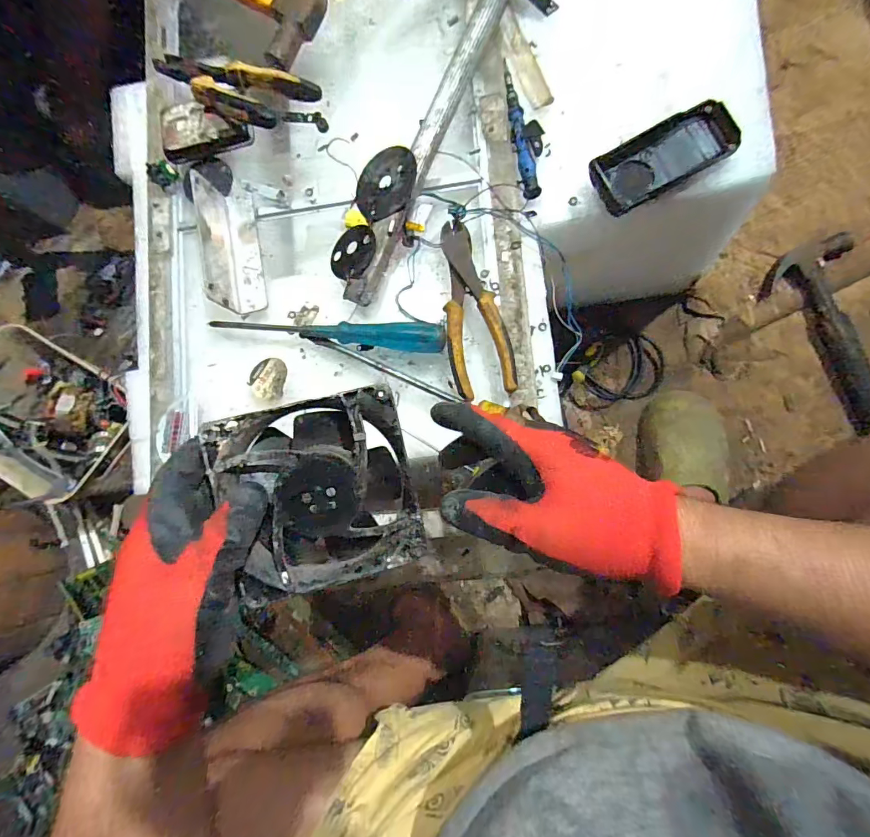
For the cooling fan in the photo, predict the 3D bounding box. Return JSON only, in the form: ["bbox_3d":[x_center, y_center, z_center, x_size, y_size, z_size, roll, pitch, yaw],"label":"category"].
[{"bbox_3d":[-0.074,0.046,0.284,0.116,0.031,0.117,-12,96,-9],"label":"cooling fan"}]

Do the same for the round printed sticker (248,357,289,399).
[{"bbox_3d":[-0.172,-0.042,0.442,0.038,0.004,0.042,9,87,10],"label":"round printed sticker"}]

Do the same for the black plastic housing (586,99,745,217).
[{"bbox_3d":[0.205,-0.237,0.396,0.116,0.031,0.055,-25,83,7],"label":"black plastic housing"}]

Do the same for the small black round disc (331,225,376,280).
[{"bbox_3d":[-0.083,-0.167,0.429,0.057,0.004,0.053,-8,74,27],"label":"small black round disc"}]

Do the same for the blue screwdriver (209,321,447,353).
[{"bbox_3d":[-0.108,-0.089,0.430,0.240,0.018,0.025,7,87,9],"label":"blue screwdriver"}]

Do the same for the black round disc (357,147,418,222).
[{"bbox_3d":[-0.050,-0.230,0.425,0.066,0.007,0.070,-3,84,30],"label":"black round disc"}]

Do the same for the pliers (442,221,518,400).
[{"bbox_3d":[0.037,-0.105,0.408,0.057,0.017,0.169,-10,84,8],"label":"pliers"}]

